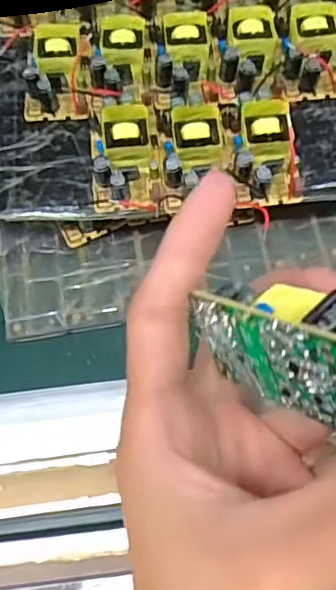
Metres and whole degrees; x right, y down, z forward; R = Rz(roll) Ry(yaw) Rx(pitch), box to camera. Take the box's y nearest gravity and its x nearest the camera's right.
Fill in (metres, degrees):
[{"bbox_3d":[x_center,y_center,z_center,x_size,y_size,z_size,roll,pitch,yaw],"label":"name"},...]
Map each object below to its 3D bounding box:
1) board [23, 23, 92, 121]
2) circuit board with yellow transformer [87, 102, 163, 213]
[{"bbox_3d":[-0.063,-0.132,0.333,0.036,0.021,0.061,-1,70,2],"label":"board"},{"bbox_3d":[-0.023,-0.074,0.310,0.036,0.021,0.054,-5,70,0],"label":"circuit board with yellow transformer"}]

